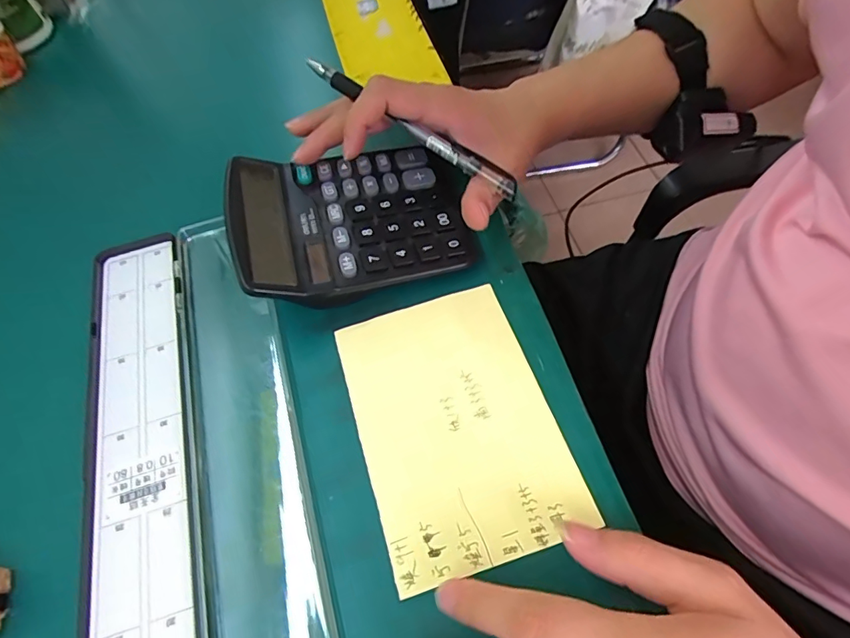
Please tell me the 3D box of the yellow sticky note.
[{"bbox_3d":[0.015,0.053,0.266,0.100,0.007,0.147,-16,59,-7],"label":"yellow sticky note"}]

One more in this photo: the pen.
[{"bbox_3d":[-0.010,-0.121,0.302,0.159,0.017,0.014,37,67,12],"label":"pen"}]

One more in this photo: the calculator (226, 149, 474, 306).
[{"bbox_3d":[-0.047,-0.069,0.311,0.143,0.028,0.113,-13,59,-5],"label":"calculator"}]

